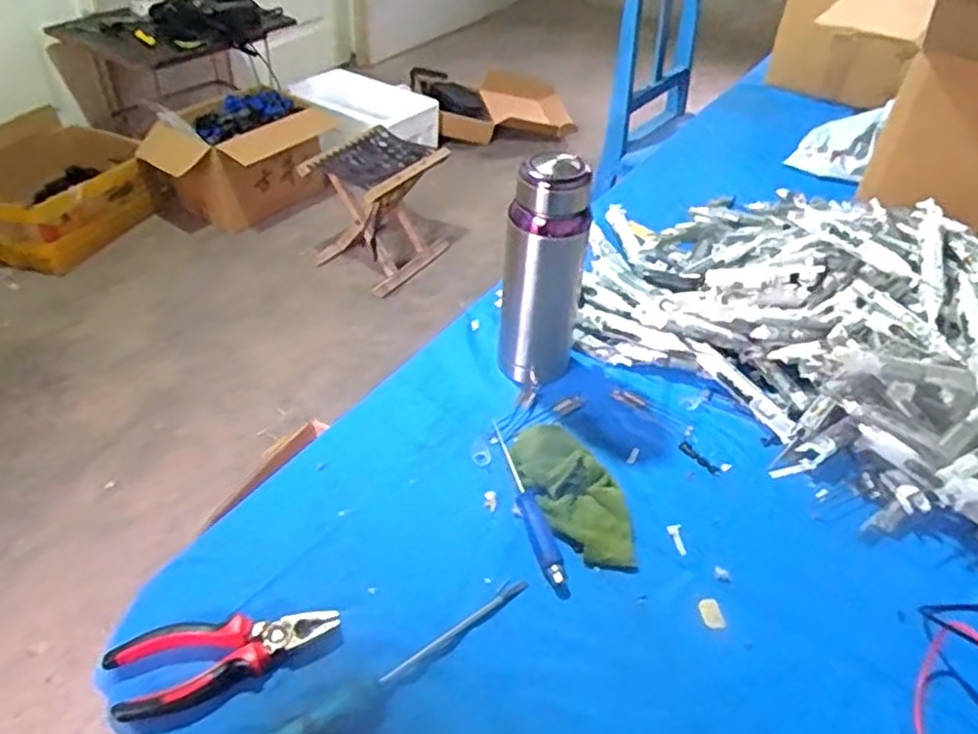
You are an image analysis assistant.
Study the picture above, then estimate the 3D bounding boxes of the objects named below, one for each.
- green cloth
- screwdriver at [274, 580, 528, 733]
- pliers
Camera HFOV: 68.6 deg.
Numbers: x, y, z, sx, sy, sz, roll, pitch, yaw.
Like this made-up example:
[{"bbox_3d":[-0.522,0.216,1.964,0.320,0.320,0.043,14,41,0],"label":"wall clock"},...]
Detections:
[{"bbox_3d":[0.078,0.109,0.654,0.069,0.031,0.159,-16,45,-21],"label":"green cloth"},{"bbox_3d":[-0.071,0.217,0.525,0.246,0.031,0.023,-29,51,-31],"label":"screwdriver"},{"bbox_3d":[-0.194,0.211,0.529,0.159,0.019,0.055,-11,44,-16],"label":"pliers"}]

